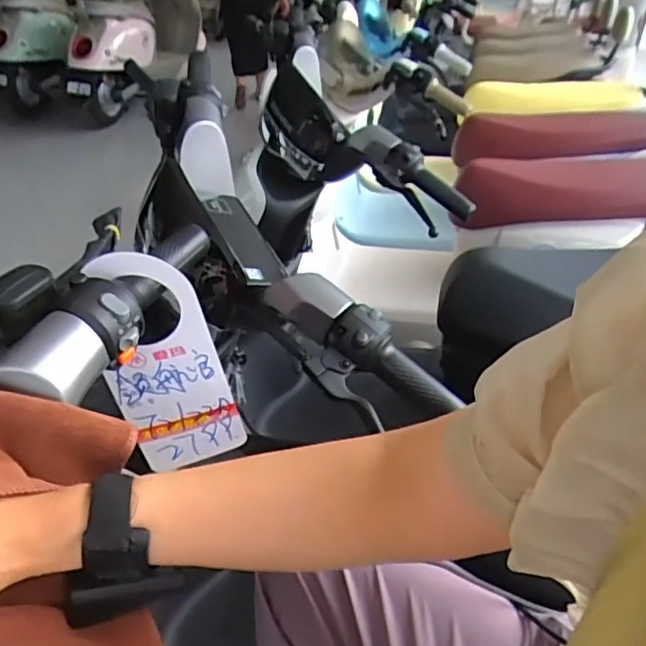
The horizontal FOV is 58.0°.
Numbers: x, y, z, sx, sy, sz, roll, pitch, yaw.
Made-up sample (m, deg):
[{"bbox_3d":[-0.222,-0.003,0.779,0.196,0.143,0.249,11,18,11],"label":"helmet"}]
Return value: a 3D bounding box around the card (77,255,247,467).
[{"bbox_3d":[-0.142,0.044,0.526,0.100,0.248,0.006,-15,38,-5],"label":"card"}]

